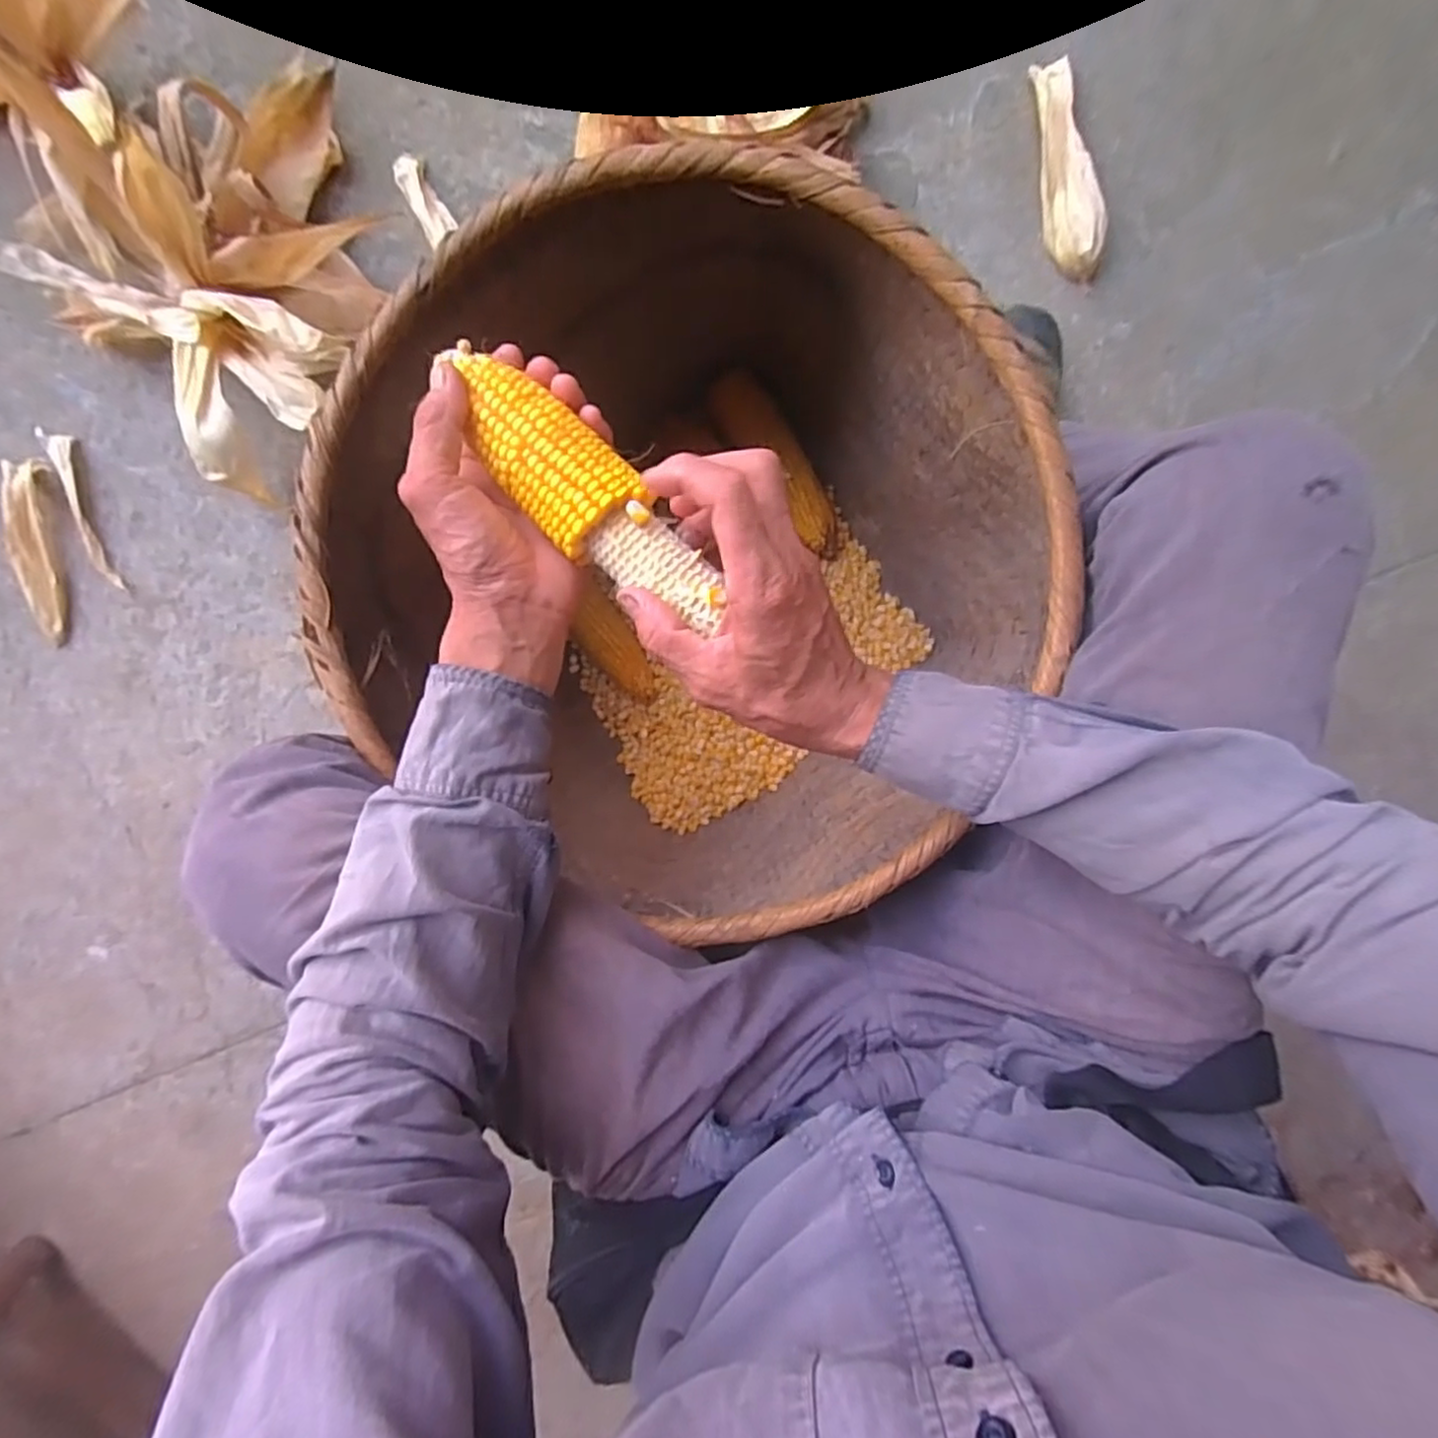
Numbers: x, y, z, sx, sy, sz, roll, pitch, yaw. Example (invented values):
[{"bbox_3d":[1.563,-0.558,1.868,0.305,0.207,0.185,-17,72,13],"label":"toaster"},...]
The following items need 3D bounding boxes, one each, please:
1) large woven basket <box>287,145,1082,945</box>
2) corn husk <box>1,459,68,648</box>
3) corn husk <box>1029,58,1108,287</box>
[{"bbox_3d":[-0.012,-0.111,0.579,0.454,0.379,0.462,0,97,1],"label":"large woven basket"},{"bbox_3d":[-0.806,-0.196,0.787,0.050,0.024,0.206,2,97,1],"label":"corn husk"},{"bbox_3d":[0.378,-0.594,0.724,0.052,0.035,0.216,-10,96,2],"label":"corn husk"}]

